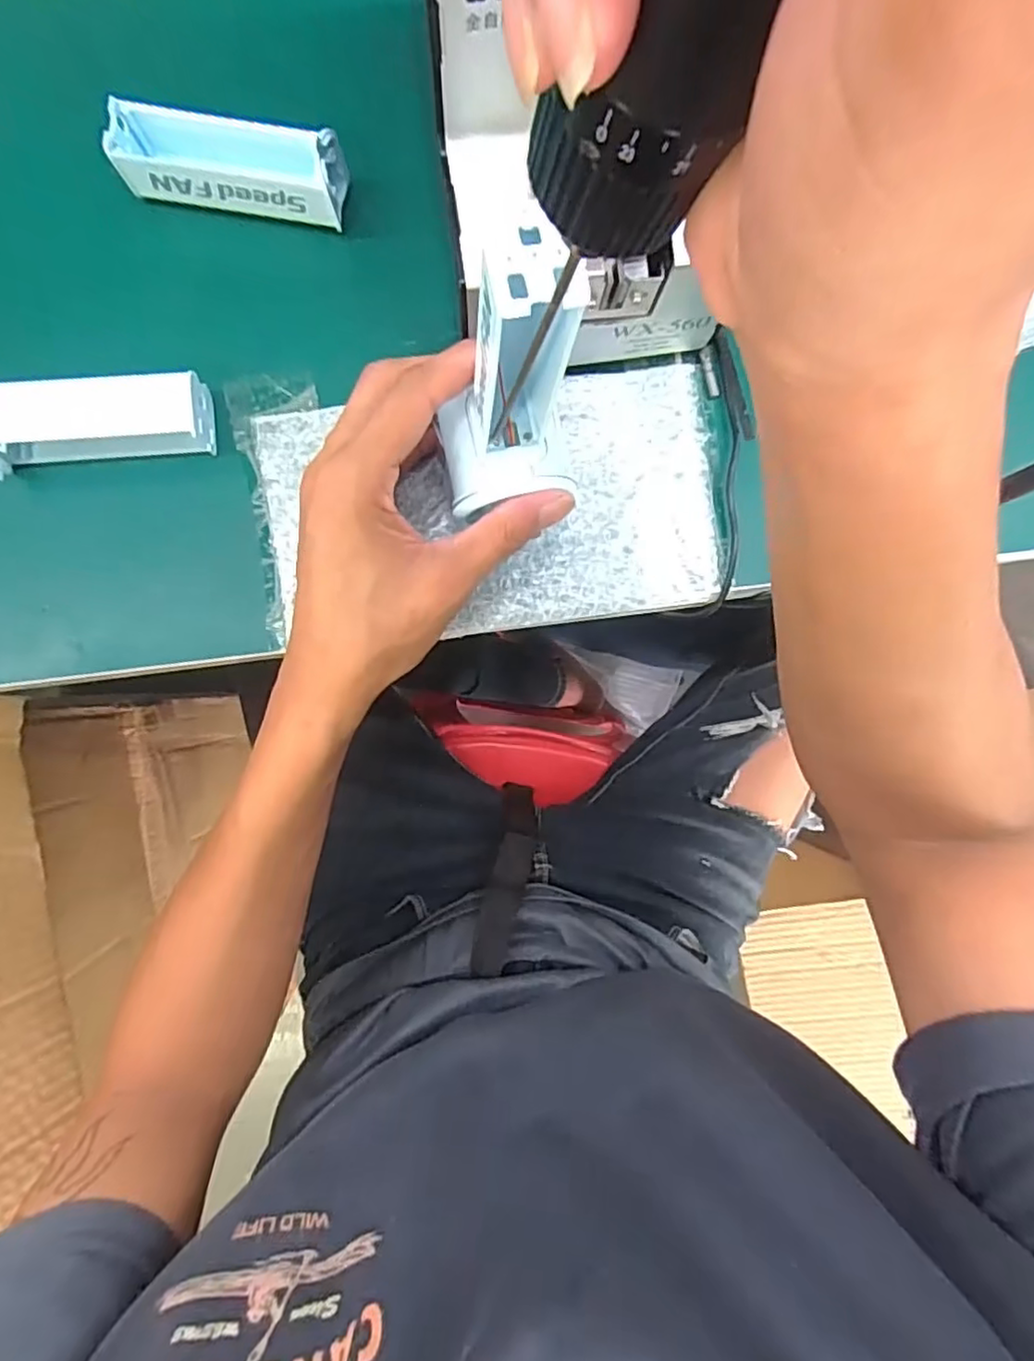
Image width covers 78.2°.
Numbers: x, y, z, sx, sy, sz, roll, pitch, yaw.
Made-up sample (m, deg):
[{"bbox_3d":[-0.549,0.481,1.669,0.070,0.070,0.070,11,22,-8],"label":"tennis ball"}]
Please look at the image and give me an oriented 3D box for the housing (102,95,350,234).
[{"bbox_3d":[-0.133,-0.241,0.295,0.101,0.031,0.029,8,88,-3],"label":"housing"}]

